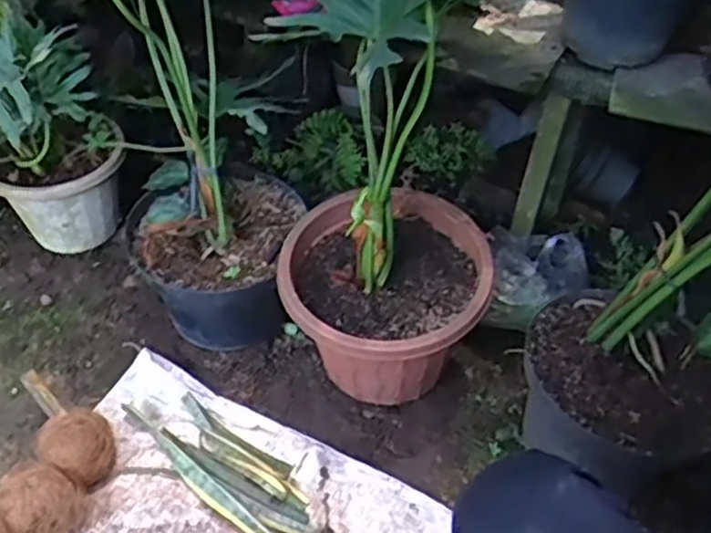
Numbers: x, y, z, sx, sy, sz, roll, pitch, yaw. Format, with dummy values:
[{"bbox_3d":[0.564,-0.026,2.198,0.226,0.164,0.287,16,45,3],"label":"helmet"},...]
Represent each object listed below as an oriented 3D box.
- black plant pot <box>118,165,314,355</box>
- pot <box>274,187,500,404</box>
[{"bbox_3d":[-0.225,0.001,1.122,0.250,0.231,0.254,1,41,-1],"label":"black plant pot"},{"bbox_3d":[0.036,0.063,1.024,0.280,0.244,0.265,1,41,-1],"label":"pot"}]

